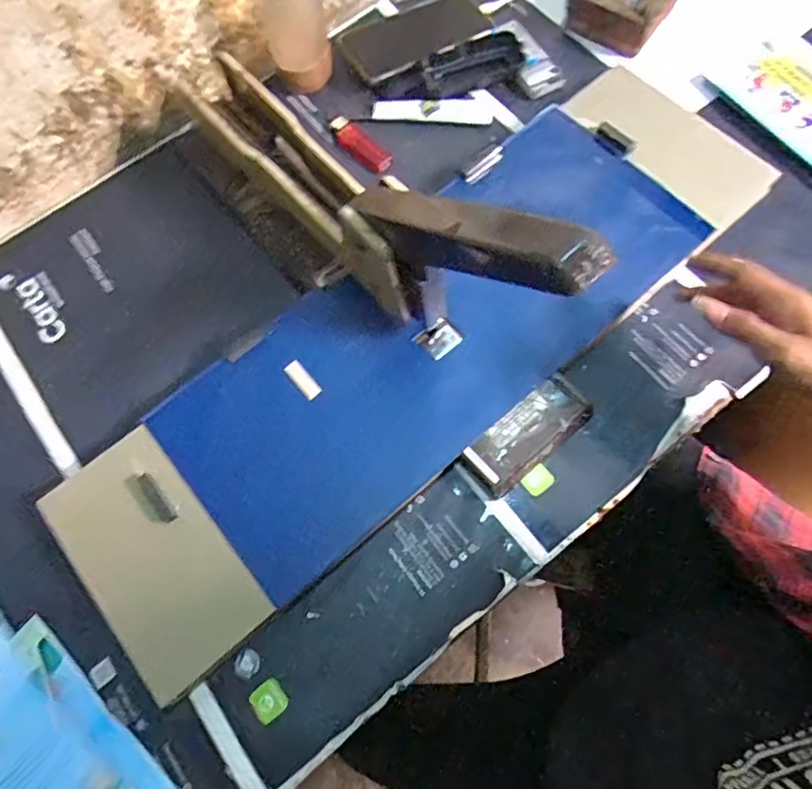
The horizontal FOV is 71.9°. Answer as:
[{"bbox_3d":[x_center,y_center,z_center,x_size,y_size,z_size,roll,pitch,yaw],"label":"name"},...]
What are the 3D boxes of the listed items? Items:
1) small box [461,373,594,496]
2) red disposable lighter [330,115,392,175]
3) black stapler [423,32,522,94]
[{"bbox_3d":[0.102,0.035,0.476,0.111,0.028,0.047,-39,73,-7],"label":"small box"},{"bbox_3d":[-0.050,-0.265,0.592,0.029,0.015,0.079,-42,74,-12],"label":"red disposable lighter"},{"bbox_3d":[0.072,-0.350,0.589,0.103,0.026,0.042,-18,72,0],"label":"black stapler"}]

